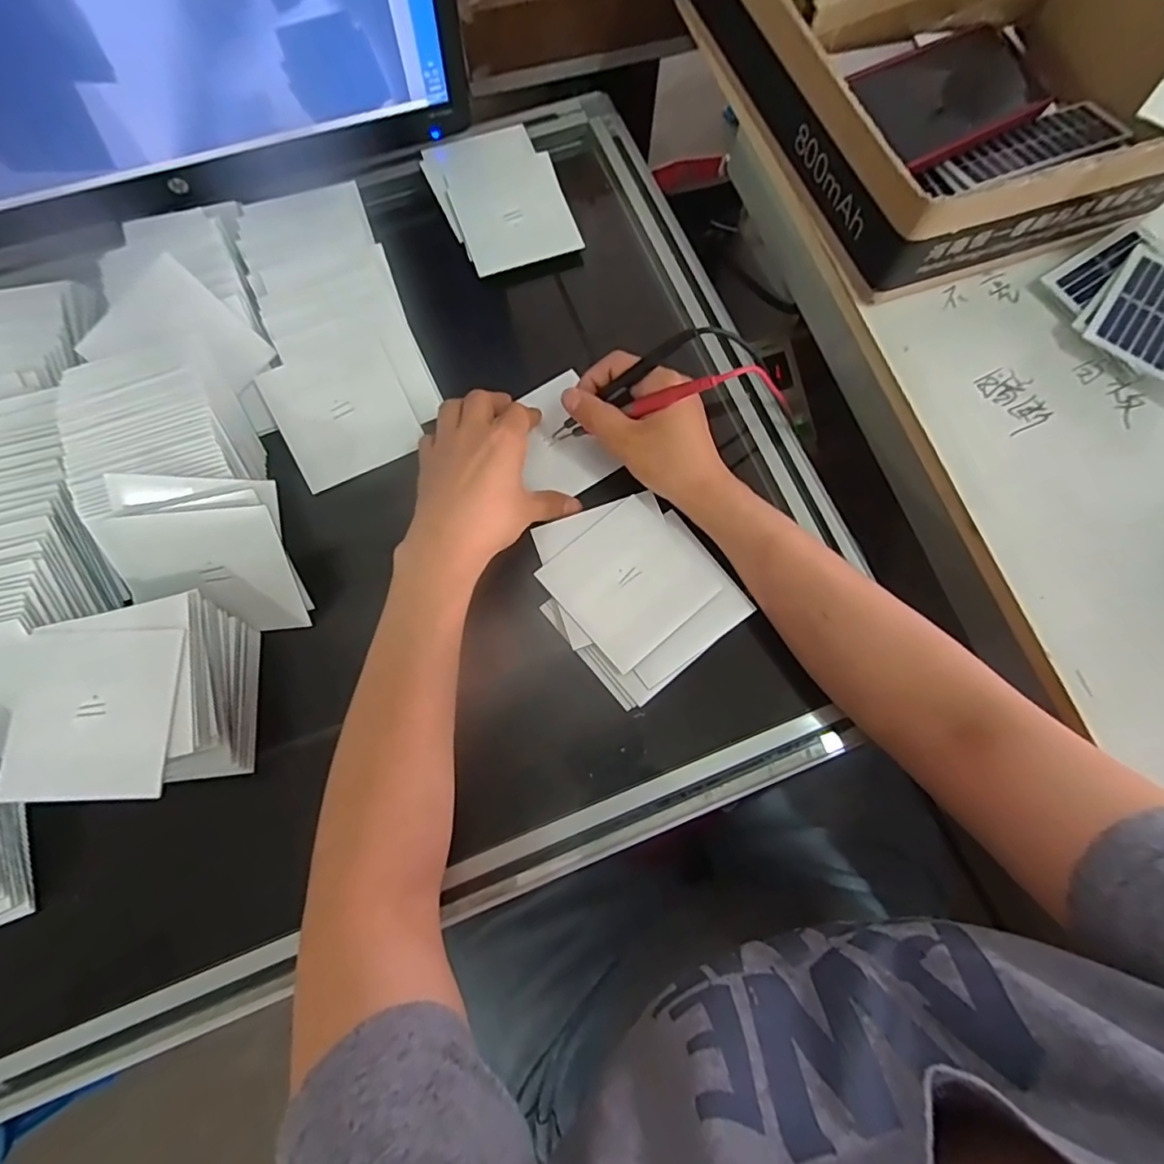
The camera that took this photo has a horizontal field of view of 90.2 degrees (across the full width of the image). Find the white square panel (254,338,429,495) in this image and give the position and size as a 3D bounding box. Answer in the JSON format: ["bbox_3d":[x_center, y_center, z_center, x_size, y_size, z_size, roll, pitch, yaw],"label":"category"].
[{"bbox_3d":[-0.172,-0.123,0.420,0.090,0.005,0.089,-25,94,-7],"label":"white square panel"}]

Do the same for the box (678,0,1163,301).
[{"bbox_3d":[0.234,-0.400,0.405,0.233,0.084,0.377,-19,75,-6],"label":"box"}]

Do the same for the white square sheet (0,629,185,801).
[{"bbox_3d":[-0.270,0.071,0.318,0.095,0.008,0.091,-3,71,6],"label":"white square sheet"}]

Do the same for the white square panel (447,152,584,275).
[{"bbox_3d":[-0.056,-0.306,0.476,0.089,0.009,0.107,-18,73,-5],"label":"white square panel"}]

